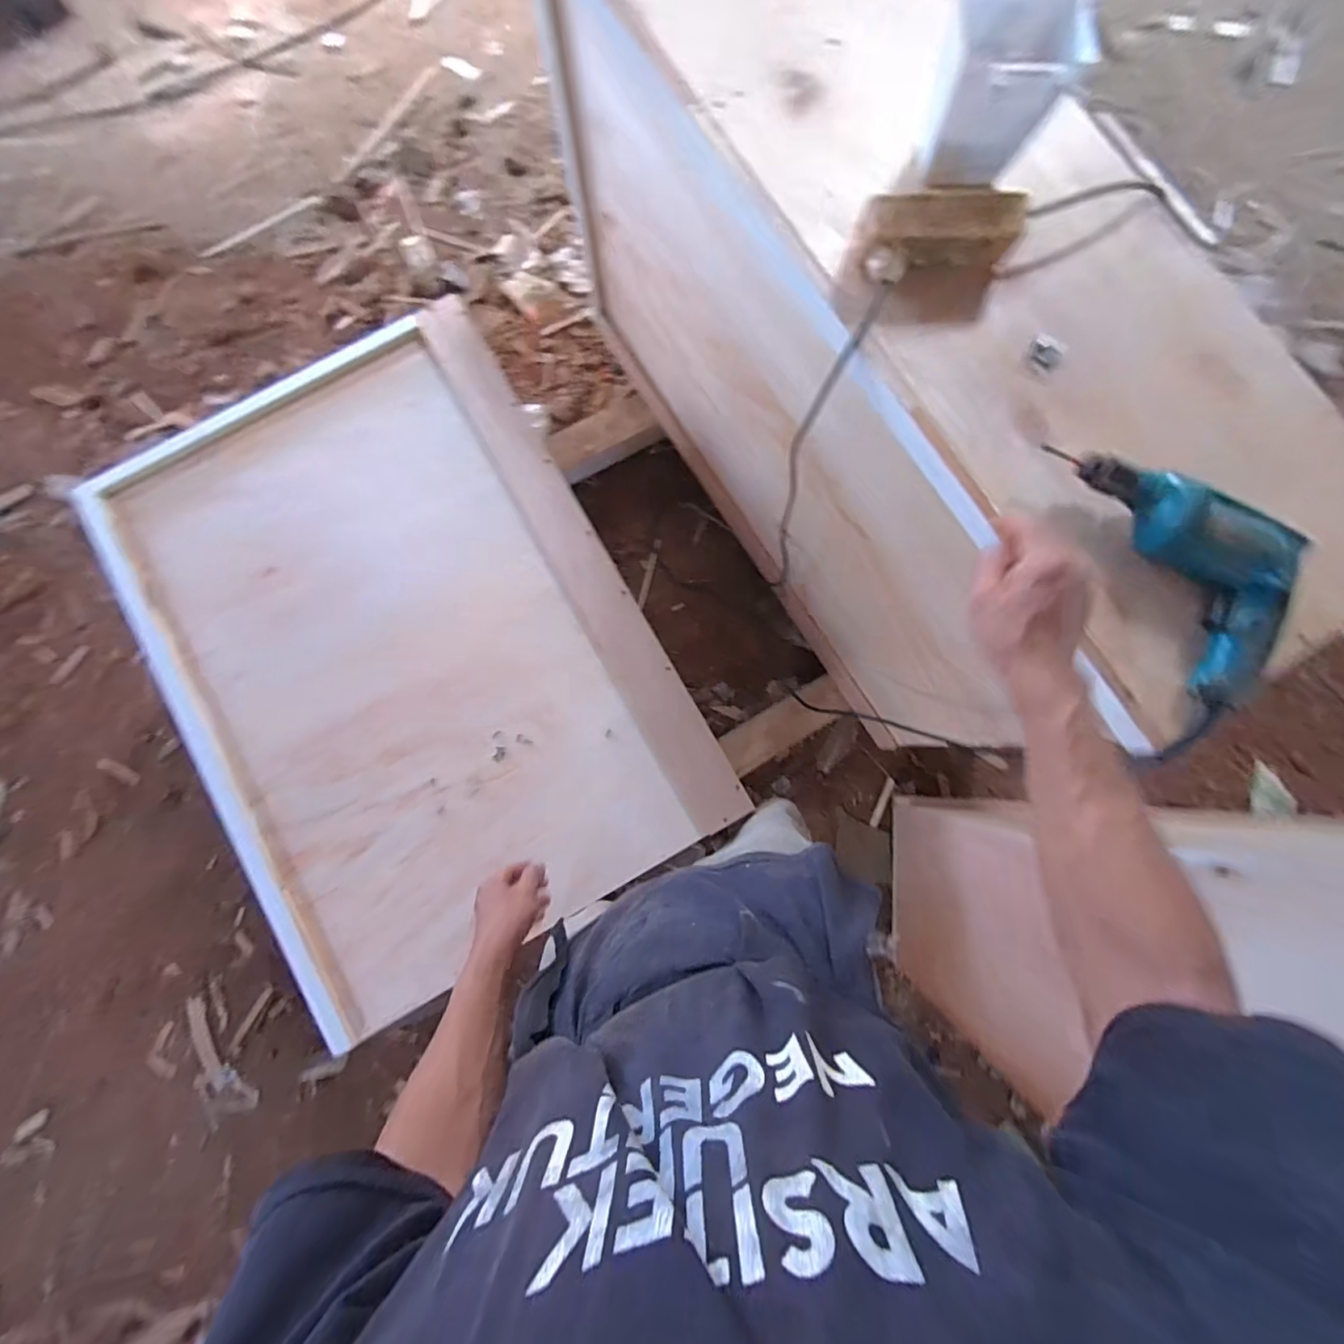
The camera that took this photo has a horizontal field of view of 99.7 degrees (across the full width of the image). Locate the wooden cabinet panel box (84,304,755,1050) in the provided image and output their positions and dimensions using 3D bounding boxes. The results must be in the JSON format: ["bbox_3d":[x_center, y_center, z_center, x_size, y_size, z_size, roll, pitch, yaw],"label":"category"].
[{"bbox_3d":[-0.448,-0.042,0.948,0.720,0.054,1.019,-30,83,-3],"label":"wooden cabinet panel box"}]

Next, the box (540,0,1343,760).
[{"bbox_3d":[0.273,-0.474,0.950,0.373,0.720,1.198,-36,83,-2],"label":"box"}]

